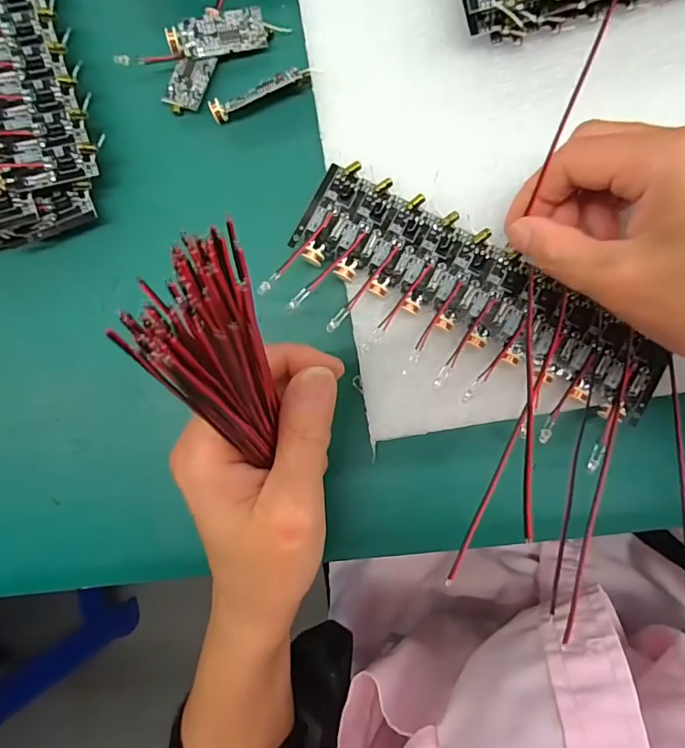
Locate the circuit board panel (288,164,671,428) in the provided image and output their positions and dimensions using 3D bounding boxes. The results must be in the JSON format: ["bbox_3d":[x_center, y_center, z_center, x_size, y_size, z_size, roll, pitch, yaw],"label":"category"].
[{"bbox_3d":[0.058,-0.034,0.203,0.162,0.007,0.045,30,93,3],"label":"circuit board panel"}]

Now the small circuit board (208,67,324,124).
[{"bbox_3d":[-0.035,-0.126,0.216,0.050,0.006,0.008,-19,91,3],"label":"small circuit board"}]

